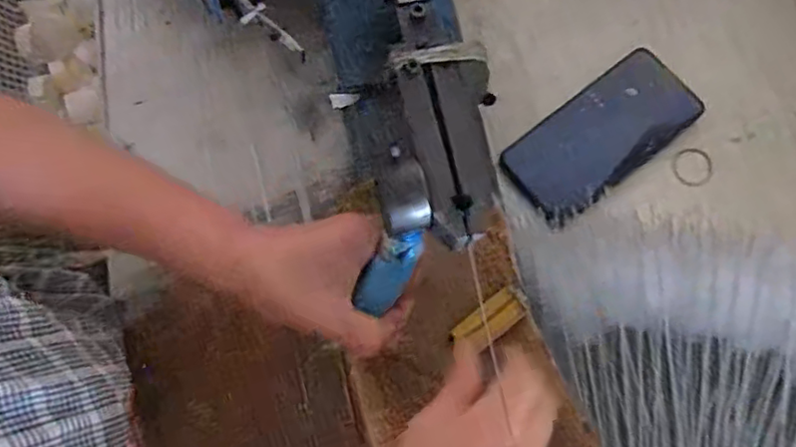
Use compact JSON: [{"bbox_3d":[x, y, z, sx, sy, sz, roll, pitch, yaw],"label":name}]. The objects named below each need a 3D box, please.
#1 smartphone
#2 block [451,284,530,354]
[{"bbox_3d":[0.167,-0.073,0.499,0.166,0.008,0.076,-35,77,-12],"label":"smartphone"},{"bbox_3d":[0.061,0.065,0.405,0.049,0.006,0.023,-34,77,-10],"label":"block"}]

